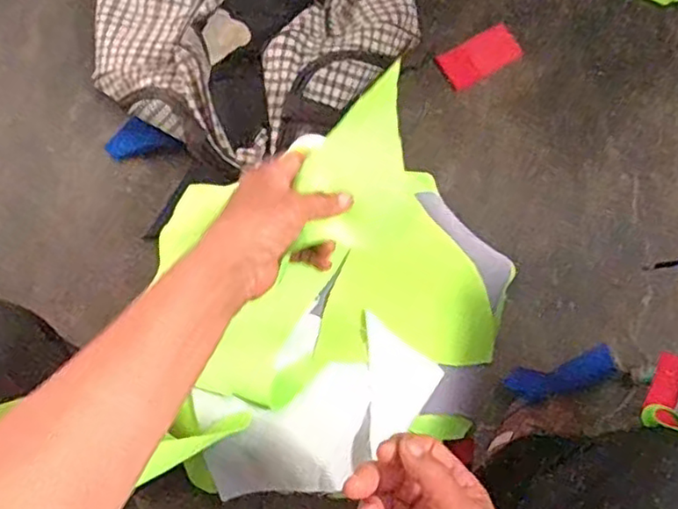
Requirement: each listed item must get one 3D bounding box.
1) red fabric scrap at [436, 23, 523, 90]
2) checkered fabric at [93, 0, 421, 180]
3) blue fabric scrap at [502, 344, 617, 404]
[{"bbox_3d":[0.228,-0.323,1.077,0.133,0.014,0.071,-30,71,-8],"label":"red fabric scrap"},{"bbox_3d":[-0.158,-0.375,1.044,0.462,0.131,0.475,-37,72,-10],"label":"checkered fabric"},{"bbox_3d":[0.294,0.156,0.863,0.164,0.007,0.048,-13,58,-18],"label":"blue fabric scrap"}]

